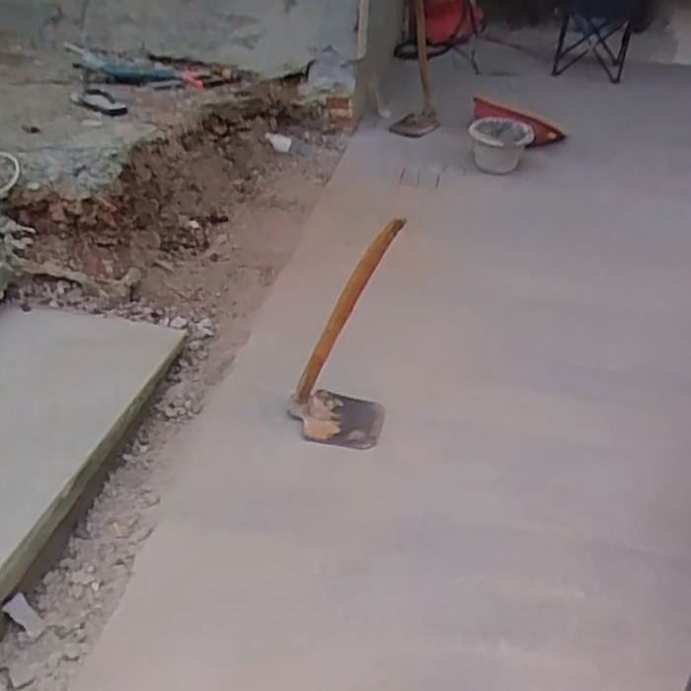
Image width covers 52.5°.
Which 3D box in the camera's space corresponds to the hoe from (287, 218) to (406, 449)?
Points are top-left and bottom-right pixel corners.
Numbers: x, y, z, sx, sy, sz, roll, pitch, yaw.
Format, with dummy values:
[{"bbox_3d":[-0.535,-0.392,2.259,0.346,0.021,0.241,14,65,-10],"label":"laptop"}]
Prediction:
[{"bbox_3d":[-0.006,-0.016,1.673,0.249,0.619,0.162,-5,40,-10],"label":"hoe"}]

